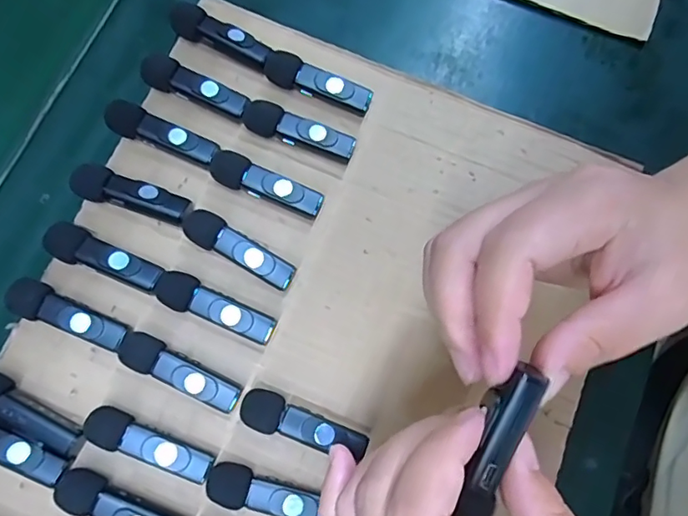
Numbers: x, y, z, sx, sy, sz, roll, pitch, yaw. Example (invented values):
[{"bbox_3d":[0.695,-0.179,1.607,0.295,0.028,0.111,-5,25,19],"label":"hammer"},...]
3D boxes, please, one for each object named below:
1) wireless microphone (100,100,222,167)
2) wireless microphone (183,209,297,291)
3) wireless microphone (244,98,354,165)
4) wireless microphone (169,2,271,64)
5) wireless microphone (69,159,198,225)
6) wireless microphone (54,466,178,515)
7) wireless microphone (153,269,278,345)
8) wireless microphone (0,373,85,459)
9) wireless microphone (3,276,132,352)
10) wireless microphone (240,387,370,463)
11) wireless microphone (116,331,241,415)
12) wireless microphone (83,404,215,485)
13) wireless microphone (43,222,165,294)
[{"bbox_3d":[-0.103,-0.069,0.300,0.062,0.019,0.018,21,75,6],"label":"wireless microphone"},{"bbox_3d":[-0.057,-0.005,0.288,0.065,0.018,0.018,27,76,7],"label":"wireless microphone"},{"bbox_3d":[-0.027,-0.072,0.305,0.066,0.016,0.018,22,75,6],"label":"wireless microphone"},{"bbox_3d":[-0.074,-0.132,0.317,0.062,0.018,0.017,25,76,7],"label":"wireless microphone"},{"bbox_3d":[-0.117,-0.034,0.292,0.065,0.019,0.020,20,75,6],"label":"wireless microphone"},{"bbox_3d":[-0.107,0.122,0.256,0.066,0.018,0.017,21,75,6],"label":"wireless microphone"},{"bbox_3d":[-0.068,0.027,0.280,0.065,0.018,0.019,26,76,7],"label":"wireless microphone"},{"bbox_3d":[-0.159,0.076,0.261,0.065,0.016,0.018,27,76,7],"label":"wireless microphone"},{"bbox_3d":[-0.142,0.029,0.275,0.062,0.018,0.018,21,75,6],"label":"wireless microphone"},{"bbox_3d":[-0.020,0.085,0.268,0.065,0.016,0.019,19,76,2],"label":"wireless microphone"},{"bbox_3d":[-0.084,0.059,0.272,0.065,0.018,0.017,26,76,7],"label":"wireless microphone"},{"bbox_3d":[-0.096,0.093,0.264,0.063,0.019,0.016,22,75,6],"label":"wireless microphone"},{"bbox_3d":[-0.128,0.002,0.283,0.062,0.018,0.020,26,76,7],"label":"wireless microphone"}]

